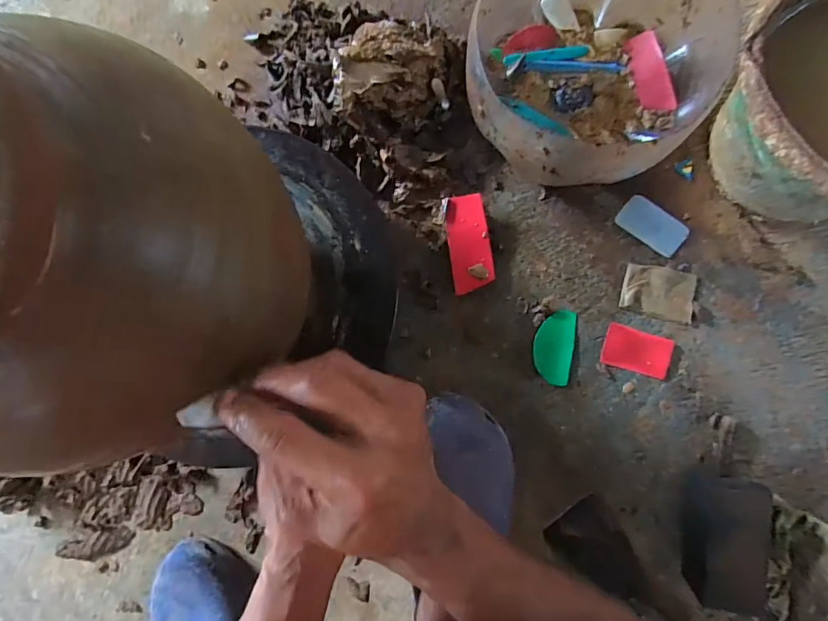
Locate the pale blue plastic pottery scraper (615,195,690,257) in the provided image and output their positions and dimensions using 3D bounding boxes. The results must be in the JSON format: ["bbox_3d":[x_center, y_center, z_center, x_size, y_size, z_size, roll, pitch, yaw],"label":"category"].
[{"bbox_3d":[0.275,-0.098,0.535,0.075,0.012,0.042,39,89,6],"label":"pale blue plastic pottery scraper"}]

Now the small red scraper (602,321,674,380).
[{"bbox_3d":[0.254,0.046,0.526,0.072,0.009,0.046,17,87,5],"label":"small red scraper"}]

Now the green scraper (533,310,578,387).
[{"bbox_3d":[0.160,0.041,0.531,0.045,0.004,0.084,10,83,-1],"label":"green scraper"}]

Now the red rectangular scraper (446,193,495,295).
[{"bbox_3d":[0.065,-0.078,0.541,0.047,0.006,0.109,-8,92,5],"label":"red rectangular scraper"}]

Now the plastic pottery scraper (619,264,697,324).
[{"bbox_3d":[0.281,-0.021,0.530,0.079,0.008,0.055,12,86,5],"label":"plastic pottery scraper"}]

